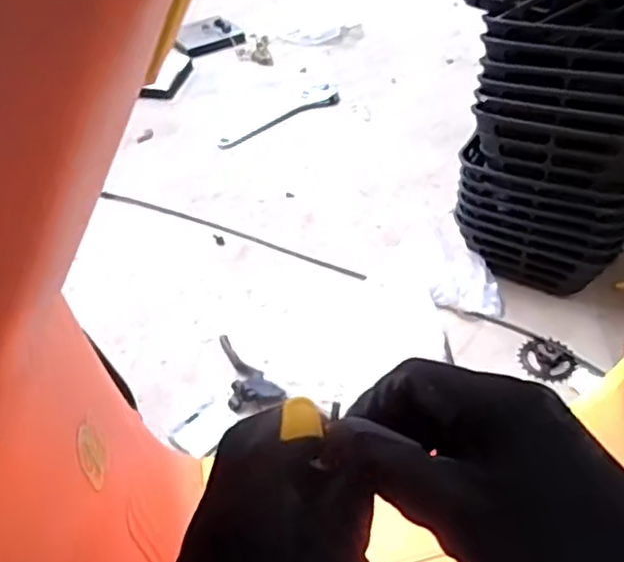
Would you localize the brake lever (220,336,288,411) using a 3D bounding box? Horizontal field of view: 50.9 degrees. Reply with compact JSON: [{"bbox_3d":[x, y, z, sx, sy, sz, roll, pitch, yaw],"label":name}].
[{"bbox_3d":[-0.118,0.140,0.997,0.071,0.035,0.165,-30,50,-26],"label":"brake lever"}]

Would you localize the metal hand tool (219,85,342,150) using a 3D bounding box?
[{"bbox_3d":[-0.069,-0.396,1.561,0.374,0.022,0.068,-34,52,-28],"label":"metal hand tool"}]

